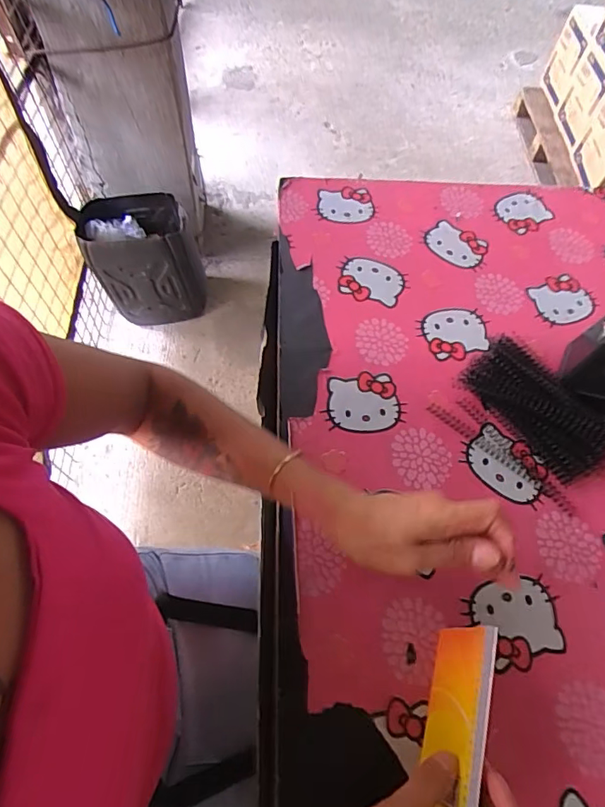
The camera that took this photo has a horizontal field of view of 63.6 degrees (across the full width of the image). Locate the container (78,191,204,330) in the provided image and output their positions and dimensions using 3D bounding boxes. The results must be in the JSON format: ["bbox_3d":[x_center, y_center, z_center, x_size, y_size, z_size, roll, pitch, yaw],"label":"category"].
[{"bbox_3d":[-0.478,-0.414,1.518,0.307,0.370,0.254,1,61,-3],"label":"container"}]

